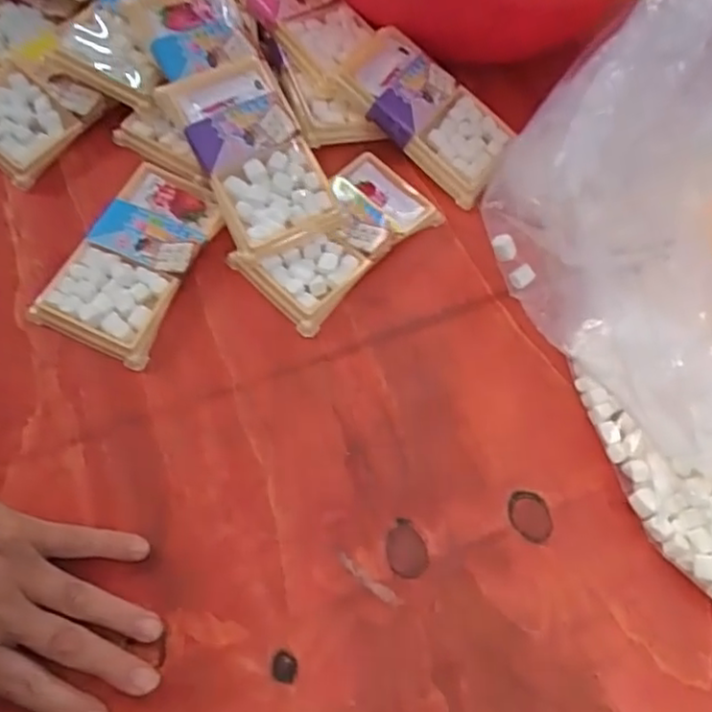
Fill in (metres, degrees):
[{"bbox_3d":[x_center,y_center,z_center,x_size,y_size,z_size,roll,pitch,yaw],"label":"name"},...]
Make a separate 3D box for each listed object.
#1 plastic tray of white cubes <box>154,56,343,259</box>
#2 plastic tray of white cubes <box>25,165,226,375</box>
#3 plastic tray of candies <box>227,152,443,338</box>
[{"bbox_3d":[-0.069,-0.133,0.456,0.071,0.017,0.129,-28,87,-9],"label":"plastic tray of white cubes"},{"bbox_3d":[-0.144,-0.065,0.446,0.073,0.022,0.130,22,66,5],"label":"plastic tray of white cubes"},{"bbox_3d":[-0.010,-0.083,0.468,0.135,0.022,0.070,-41,75,-20],"label":"plastic tray of candies"}]

